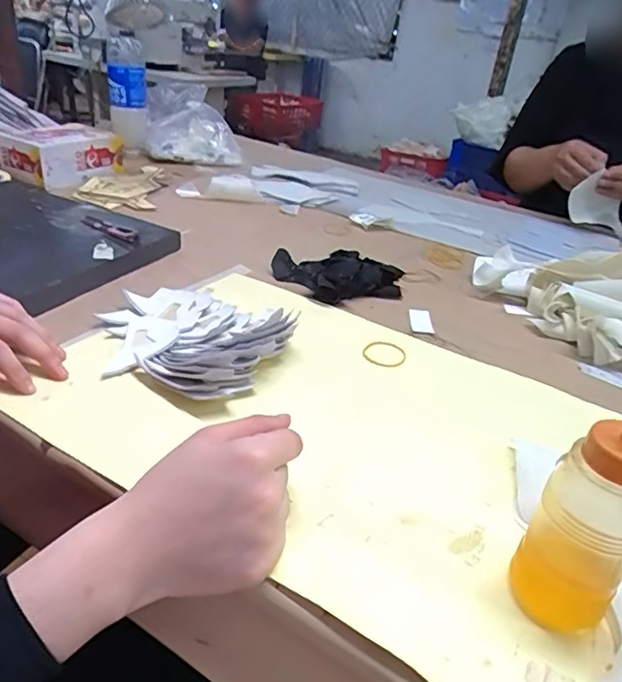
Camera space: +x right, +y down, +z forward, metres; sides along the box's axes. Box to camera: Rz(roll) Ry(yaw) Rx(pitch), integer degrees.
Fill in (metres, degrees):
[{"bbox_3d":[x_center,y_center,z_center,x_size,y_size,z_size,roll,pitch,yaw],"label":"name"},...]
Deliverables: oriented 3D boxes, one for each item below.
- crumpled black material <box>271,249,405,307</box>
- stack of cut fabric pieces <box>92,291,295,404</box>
[{"bbox_3d":[0.033,-0.083,0.643,0.130,0.037,0.108,-7,33,-23],"label":"crumpled black material"},{"bbox_3d":[-0.110,-0.011,0.487,0.180,0.042,0.141,15,31,13],"label":"stack of cut fabric pieces"}]

